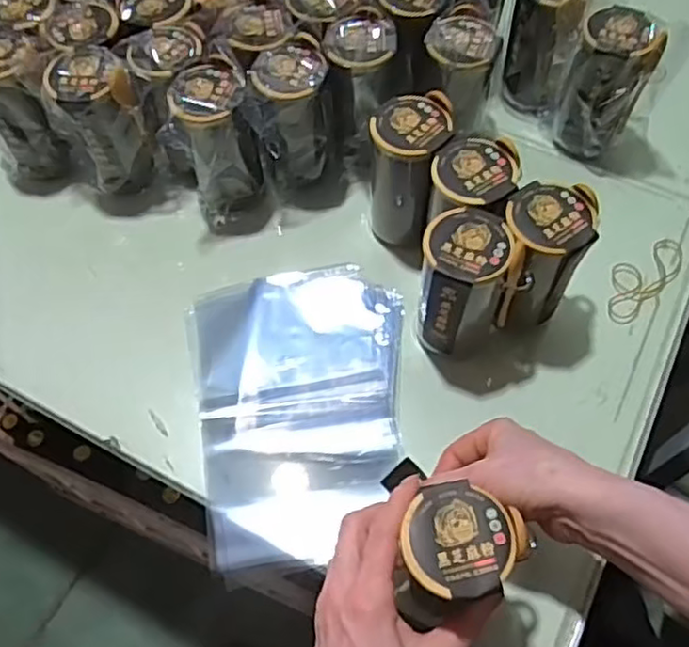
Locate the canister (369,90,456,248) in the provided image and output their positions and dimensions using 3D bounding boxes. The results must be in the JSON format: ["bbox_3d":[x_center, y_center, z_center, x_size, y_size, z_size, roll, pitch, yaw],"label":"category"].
[{"bbox_3d":[0.056,-0.135,0.609,0.063,0.133,0.065,6,61,3],"label":"canister"}]

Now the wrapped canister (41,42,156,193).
[{"bbox_3d":[-0.225,-0.185,0.638,0.073,0.129,0.069,0,61,0],"label":"wrapped canister"}]

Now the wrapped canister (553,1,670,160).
[{"bbox_3d":[0.252,-0.230,0.655,0.067,0.134,0.065,0,61,0],"label":"wrapped canister"}]

